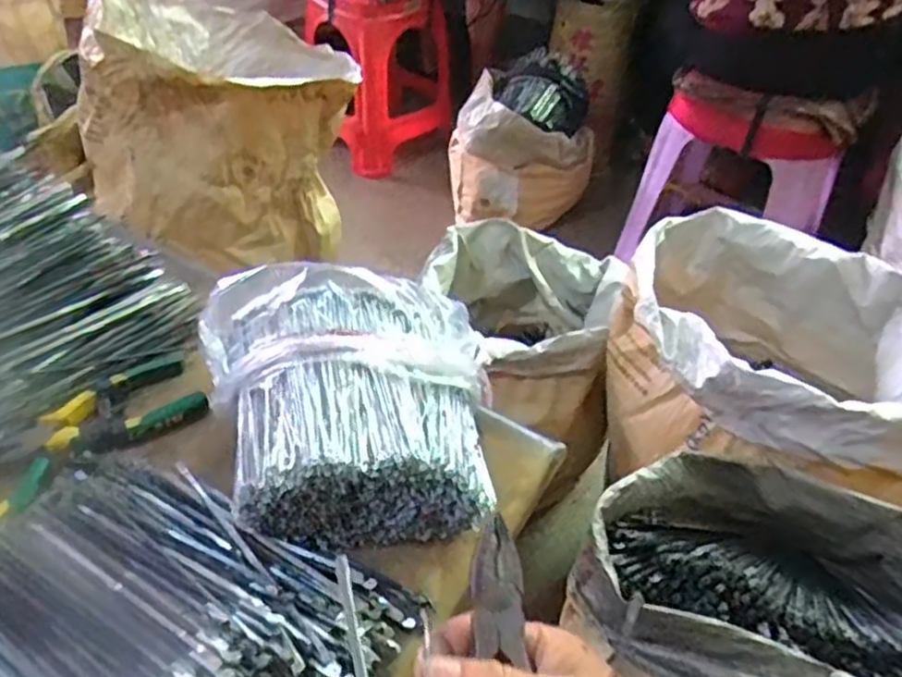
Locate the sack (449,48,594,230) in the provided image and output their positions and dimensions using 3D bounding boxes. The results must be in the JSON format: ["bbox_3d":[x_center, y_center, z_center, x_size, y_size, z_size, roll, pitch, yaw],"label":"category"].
[{"bbox_3d":[0.176,-0.463,1.776,0.345,0.371,0.249,6,43,2],"label":"sack"}]

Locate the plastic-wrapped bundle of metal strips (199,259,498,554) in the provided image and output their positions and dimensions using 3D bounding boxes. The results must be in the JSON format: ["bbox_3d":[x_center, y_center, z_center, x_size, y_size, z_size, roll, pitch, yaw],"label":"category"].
[{"bbox_3d":[-0.078,0.043,0.531,0.211,0.091,0.199,-3,44,-7],"label":"plastic-wrapped bundle of metal strips"}]

